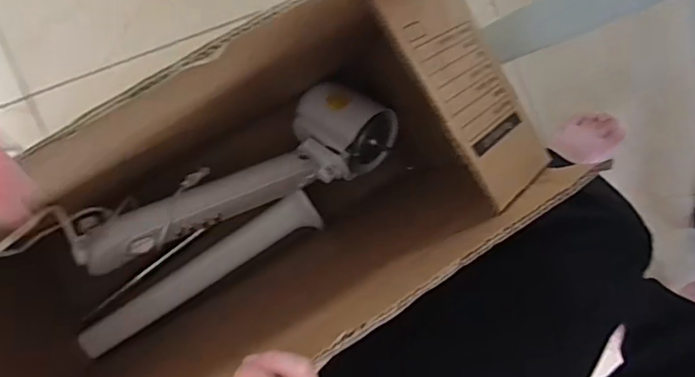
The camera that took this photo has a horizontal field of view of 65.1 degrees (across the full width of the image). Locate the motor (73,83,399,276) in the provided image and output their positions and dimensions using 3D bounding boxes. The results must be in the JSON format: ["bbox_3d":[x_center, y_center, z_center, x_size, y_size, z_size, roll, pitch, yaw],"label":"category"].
[{"bbox_3d":[-0.148,-0.023,0.798,0.478,0.120,0.147,-26,95,-7],"label":"motor"}]

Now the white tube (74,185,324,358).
[{"bbox_3d":[-0.227,0.129,0.843,0.398,0.037,0.060,-30,96,-7],"label":"white tube"}]

